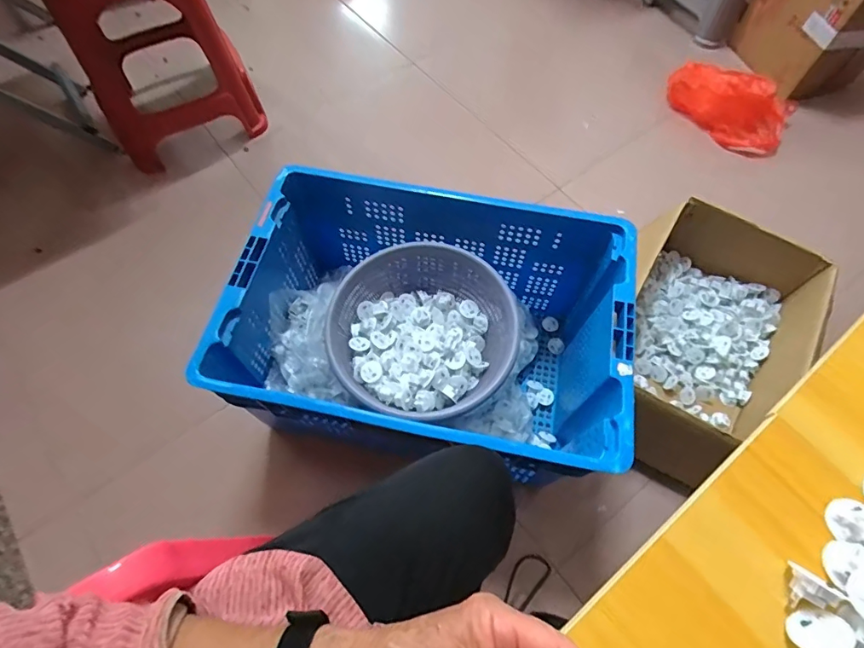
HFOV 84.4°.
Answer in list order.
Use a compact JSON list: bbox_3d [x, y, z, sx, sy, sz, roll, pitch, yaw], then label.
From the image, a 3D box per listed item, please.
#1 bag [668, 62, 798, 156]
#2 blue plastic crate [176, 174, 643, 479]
[{"bbox_3d":[0.783,-0.580,1.260,0.321,0.127,0.179,28,67,13],"label":"bag"},{"bbox_3d":[-0.001,0.023,0.813,0.561,0.305,0.395,12,64,6],"label":"blue plastic crate"}]

